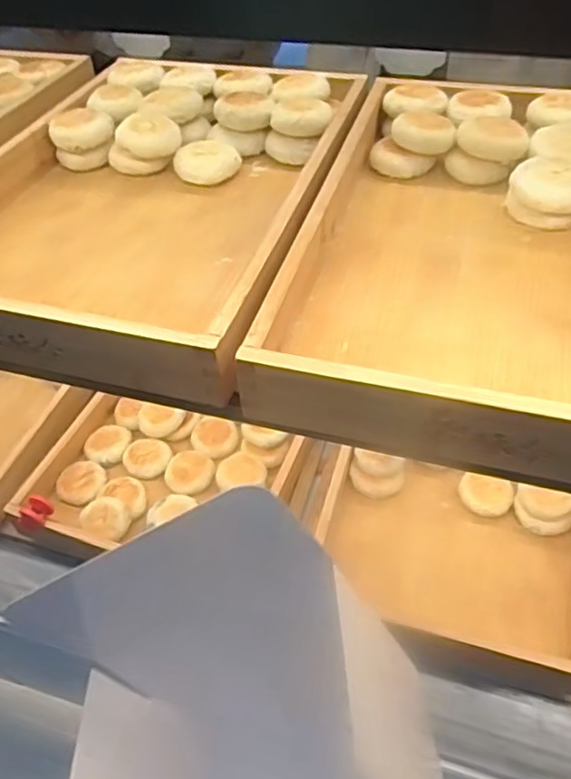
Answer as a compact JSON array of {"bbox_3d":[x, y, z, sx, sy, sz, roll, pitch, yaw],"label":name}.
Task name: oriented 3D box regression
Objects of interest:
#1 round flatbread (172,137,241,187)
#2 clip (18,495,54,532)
[{"bbox_3d":[-0.077,-0.223,0.596,0.050,0.024,0.050,27,57,24],"label":"round flatbread"},{"bbox_3d":[-0.284,0.140,0.695,0.029,0.024,0.036,1,50,5],"label":"clip"}]

